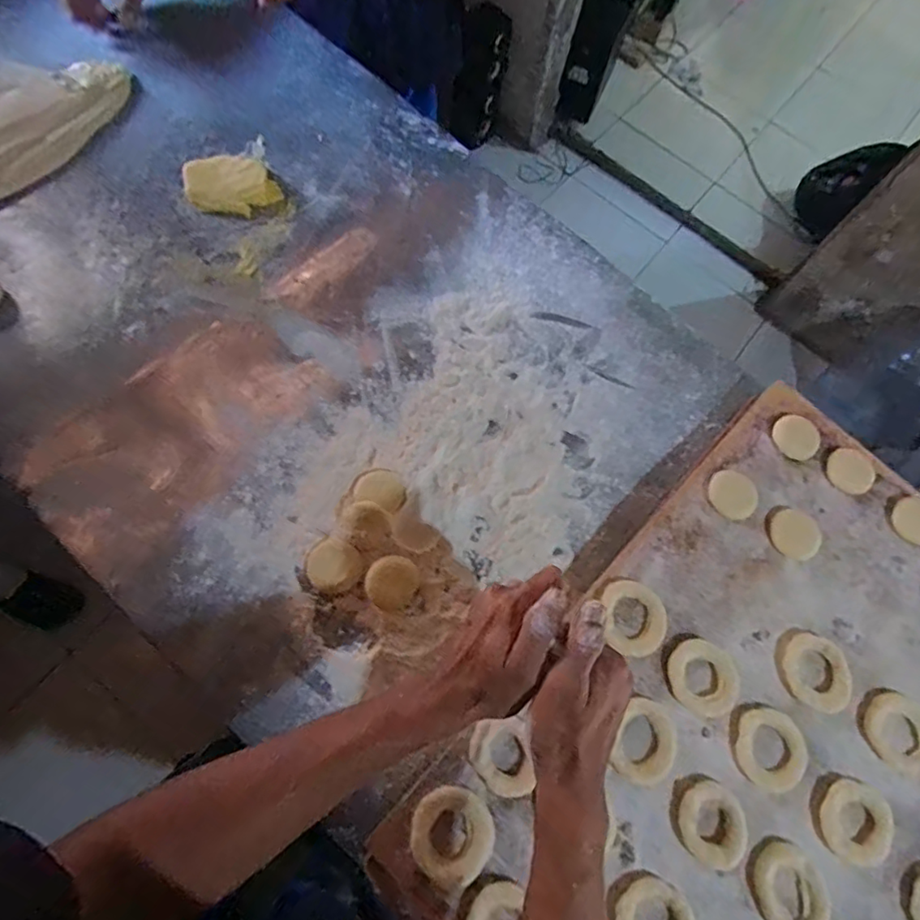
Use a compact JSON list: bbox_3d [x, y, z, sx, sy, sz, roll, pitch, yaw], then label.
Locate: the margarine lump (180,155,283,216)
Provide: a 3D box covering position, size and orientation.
[{"bbox_3d":[-0.260,-0.312,0.650,0.105,0.020,0.069,1,70,-6],"label":"margarine lump"}]

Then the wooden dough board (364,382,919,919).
[{"bbox_3d":[0.276,0.245,0.488,0.602,0.028,0.413,-42,79,-17],"label":"wooden dough board"}]

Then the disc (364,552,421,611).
[{"bbox_3d":[-0.063,0.114,0.533,0.046,0.004,0.049,4,77,-17],"label":"disc"}]

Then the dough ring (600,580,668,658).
[{"bbox_3d":[0.158,0.143,0.514,0.054,0.008,0.065,6,70,-4],"label":"dough ring"}]

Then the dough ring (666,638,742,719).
[{"bbox_3d":[0.212,0.190,0.496,0.064,0.008,0.059,28,70,4],"label":"dough ring"}]

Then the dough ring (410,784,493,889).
[{"bbox_3d":[-0.006,0.294,0.449,0.064,0.017,0.062,2,70,-5],"label":"dough ring"}]

